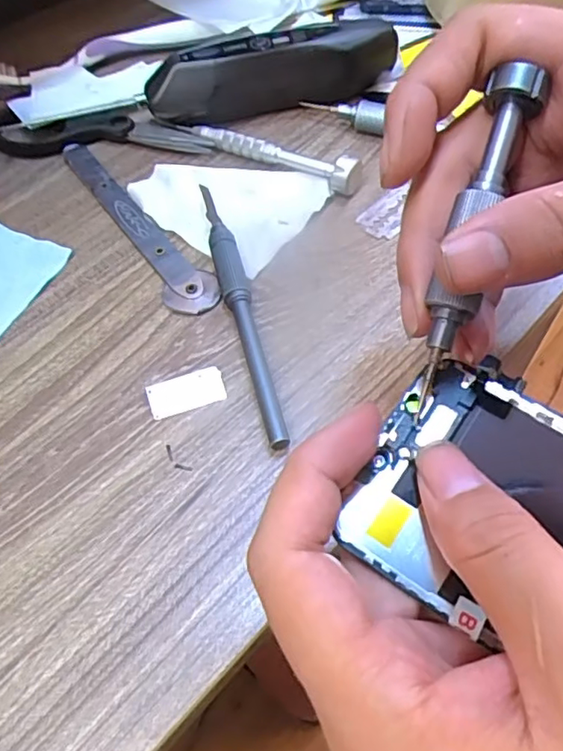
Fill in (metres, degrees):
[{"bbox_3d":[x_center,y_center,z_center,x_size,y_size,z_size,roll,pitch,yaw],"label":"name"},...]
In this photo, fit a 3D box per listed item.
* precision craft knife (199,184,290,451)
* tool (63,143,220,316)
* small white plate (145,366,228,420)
[{"bbox_3d":[-0.019,-0.033,0.266,0.012,0.012,0.149,-12,57,-7],"label":"precision craft knife"},{"bbox_3d":[-0.076,-0.080,0.304,0.024,0.004,0.144,-30,61,-18],"label":"tool"},{"bbox_3d":[-0.040,0.007,0.247,0.031,0.004,0.015,-17,57,-10],"label":"small white plate"}]

